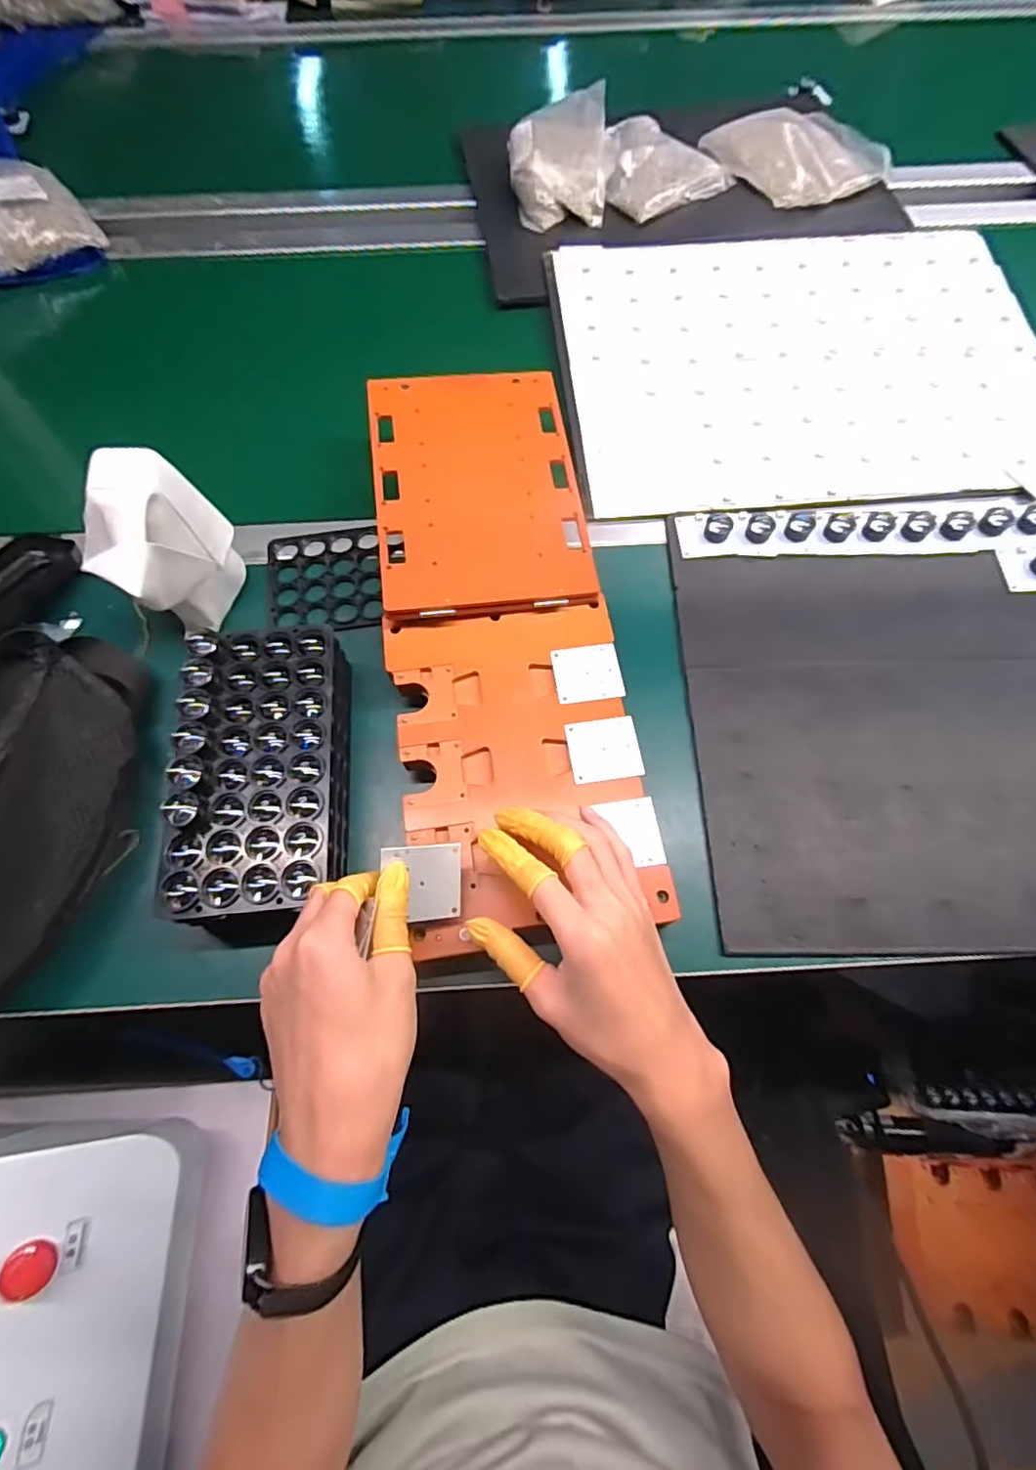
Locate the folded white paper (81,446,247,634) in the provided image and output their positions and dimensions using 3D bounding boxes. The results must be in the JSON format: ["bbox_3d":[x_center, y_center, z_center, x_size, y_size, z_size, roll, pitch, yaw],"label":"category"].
[{"bbox_3d":[-0.262,-0.135,0.439,0.059,0.119,0.098,22,70,10],"label":"folded white paper"}]

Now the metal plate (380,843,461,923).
[{"bbox_3d":[-0.055,0.086,0.345,0.046,0.004,0.044,1,88,-26],"label":"metal plate"}]

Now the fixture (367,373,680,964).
[{"bbox_3d":[-0.014,-0.088,0.437,0.168,0.024,0.453,-6,73,-1],"label":"fixture"}]

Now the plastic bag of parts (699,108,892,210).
[{"bbox_3d":[0.331,-0.700,0.707,0.169,0.030,0.172,-22,69,-8],"label":"plastic bag of parts"}]

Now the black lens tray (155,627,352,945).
[{"bbox_3d":[-0.171,0.026,0.400,0.103,0.064,0.201,-7,68,-1],"label":"black lens tray"}]

